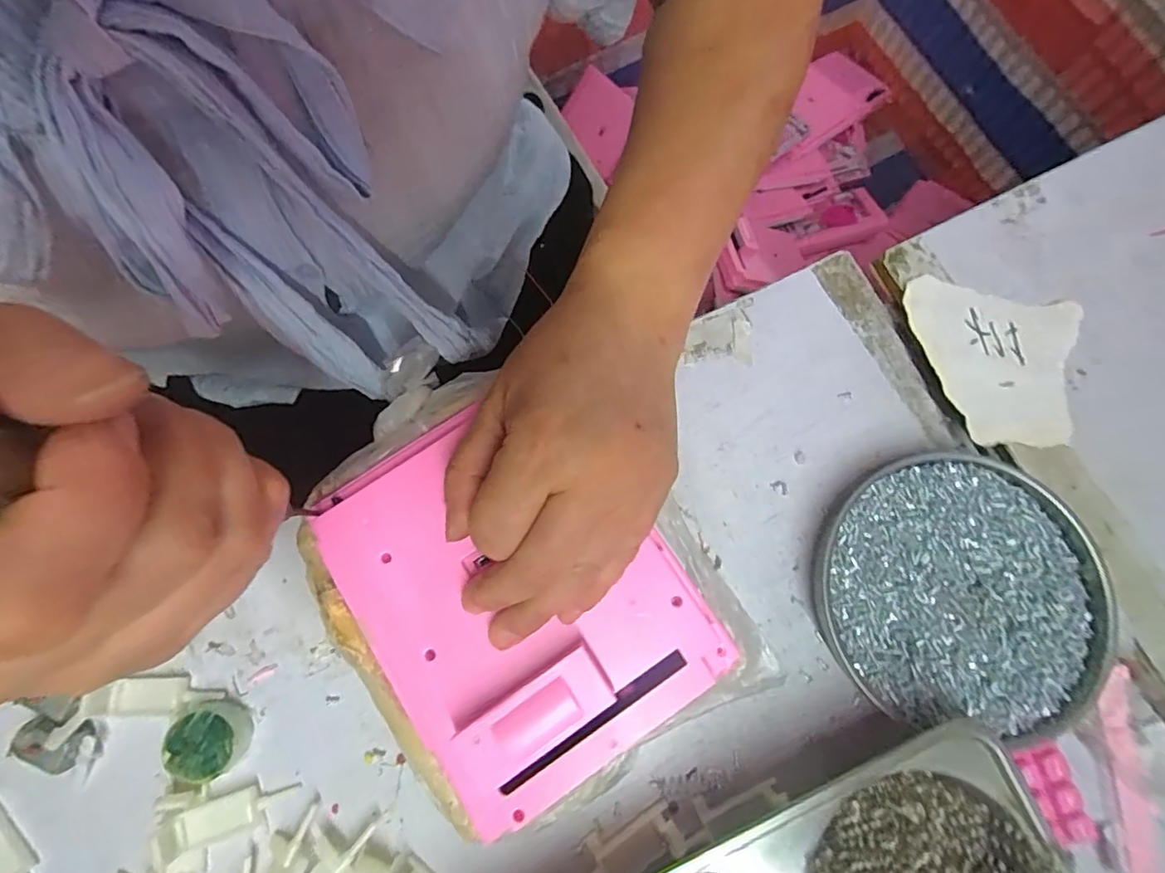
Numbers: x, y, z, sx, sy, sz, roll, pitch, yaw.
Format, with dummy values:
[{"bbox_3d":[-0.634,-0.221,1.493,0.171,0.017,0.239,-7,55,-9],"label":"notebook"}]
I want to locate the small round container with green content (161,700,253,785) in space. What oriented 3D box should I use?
[{"bbox_3d":[-0.179,0.146,0.263,0.031,0.018,0.031,0,77,-1],"label":"small round container with green content"}]

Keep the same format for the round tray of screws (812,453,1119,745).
[{"bbox_3d":[0.189,0.077,0.280,0.133,0.024,0.126,0,77,-1],"label":"round tray of screws"}]

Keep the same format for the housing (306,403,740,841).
[{"bbox_3d":[-0.029,0.062,0.227,0.123,0.021,0.152,-32,80,-8],"label":"housing"}]

